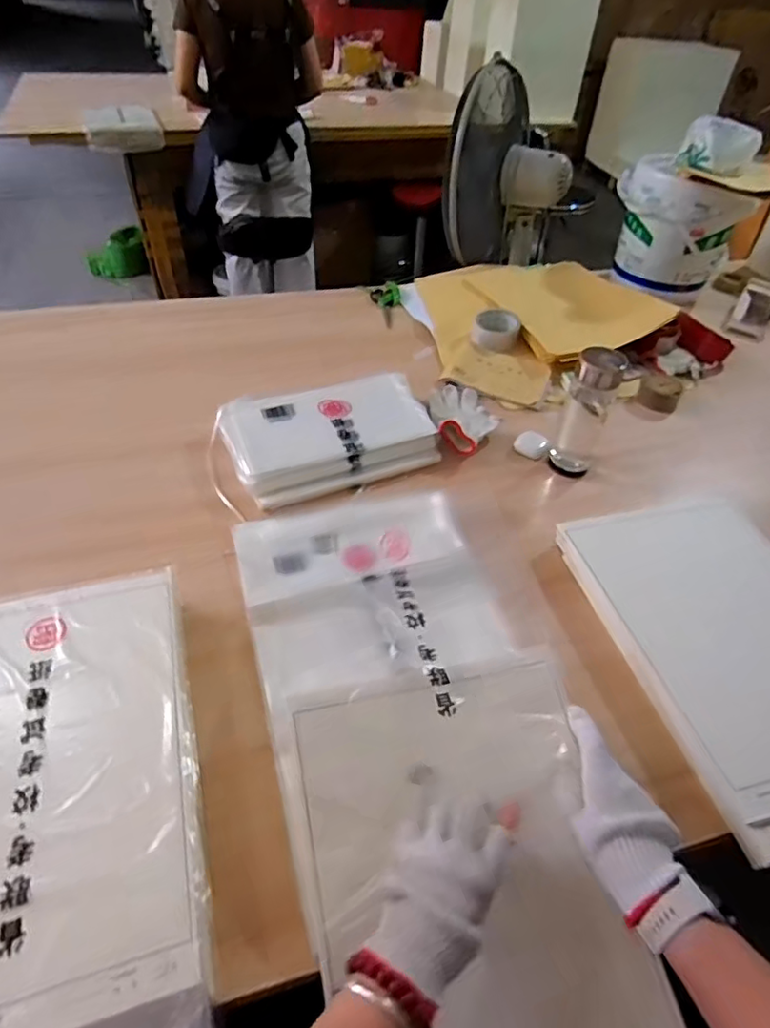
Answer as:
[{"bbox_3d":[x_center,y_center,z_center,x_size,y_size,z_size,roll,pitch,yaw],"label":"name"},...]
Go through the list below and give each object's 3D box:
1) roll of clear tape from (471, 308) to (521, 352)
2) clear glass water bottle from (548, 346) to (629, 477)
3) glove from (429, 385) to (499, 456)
[{"bbox_3d":[0.222,-0.366,1.164,0.093,0.047,0.093,11,45,7],"label":"roll of clear tape"},{"bbox_3d":[0.296,-0.147,0.854,0.063,0.181,0.059,33,51,25],"label":"clear glass water bottle"},{"bbox_3d":[0.132,-0.172,0.971,0.106,0.046,0.206,1,45,-3],"label":"glove"}]

